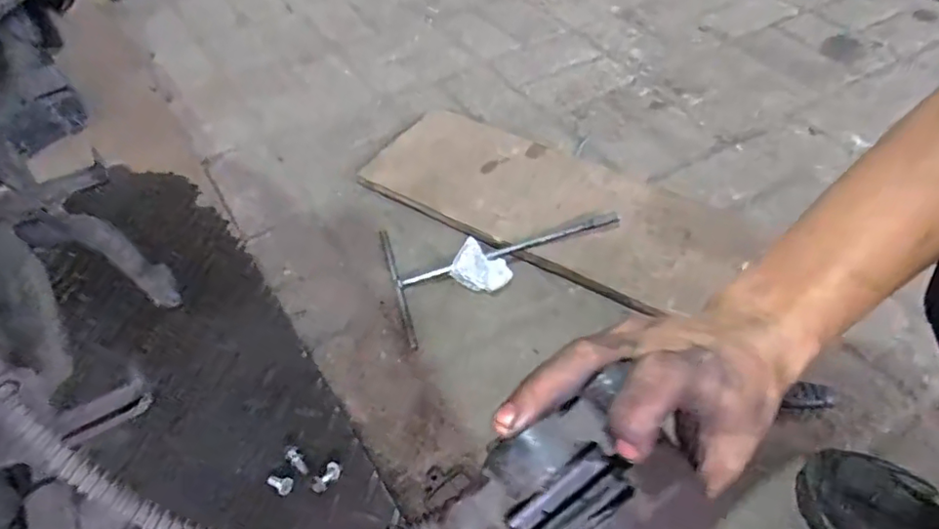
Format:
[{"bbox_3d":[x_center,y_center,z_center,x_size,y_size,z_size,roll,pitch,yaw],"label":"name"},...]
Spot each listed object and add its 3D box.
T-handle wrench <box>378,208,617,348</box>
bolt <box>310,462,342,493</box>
[{"bbox_3d":[0.045,-0.023,0.740,0.306,0.038,0.198,-14,49,-10],"label":"T-handle wrench"},{"bbox_3d":[-0.139,0.208,0.553,0.015,0.015,0.031,36,58,29],"label":"bolt"}]

